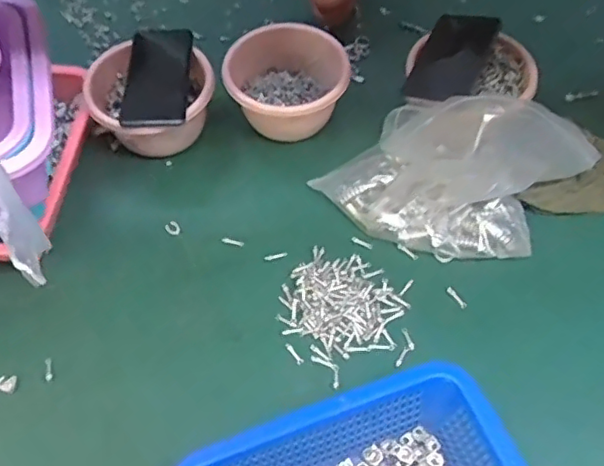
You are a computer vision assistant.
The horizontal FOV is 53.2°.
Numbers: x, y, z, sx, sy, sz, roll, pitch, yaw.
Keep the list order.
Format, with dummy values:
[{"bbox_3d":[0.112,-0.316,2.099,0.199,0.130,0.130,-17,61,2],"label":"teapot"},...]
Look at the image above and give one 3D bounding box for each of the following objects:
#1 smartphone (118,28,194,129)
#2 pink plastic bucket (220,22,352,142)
[{"bbox_3d":[-0.168,-0.183,0.702,0.071,0.014,0.142,2,64,-5],"label":"smartphone"},{"bbox_3d":[-0.019,-0.180,0.754,0.152,0.091,0.144,7,58,5],"label":"pink plastic bucket"}]

